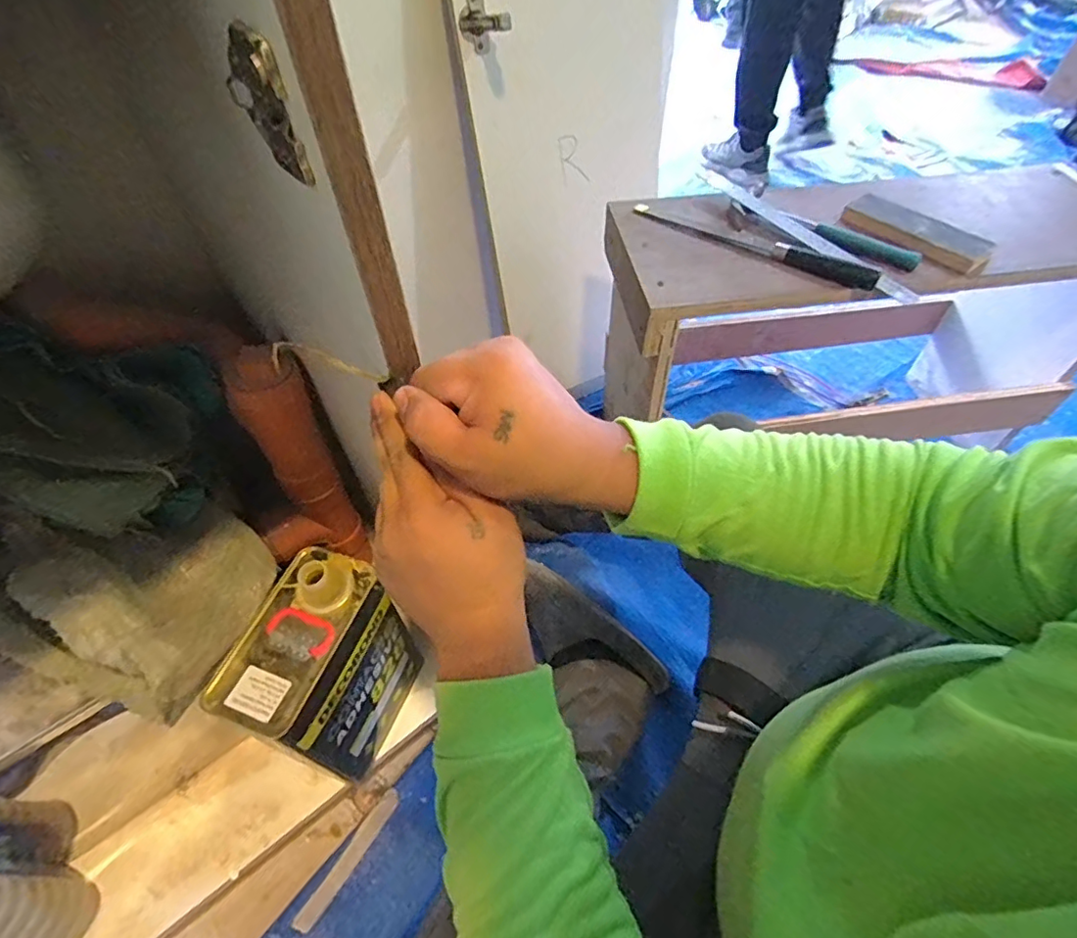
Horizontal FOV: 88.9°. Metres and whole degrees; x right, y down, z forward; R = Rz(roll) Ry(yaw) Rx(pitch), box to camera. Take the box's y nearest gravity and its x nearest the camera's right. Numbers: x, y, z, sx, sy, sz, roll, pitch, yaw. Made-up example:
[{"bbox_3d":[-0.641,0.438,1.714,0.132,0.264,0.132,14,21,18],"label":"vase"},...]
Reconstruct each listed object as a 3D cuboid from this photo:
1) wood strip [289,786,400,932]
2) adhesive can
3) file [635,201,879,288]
[{"bbox_3d":[-0.233,0.481,0.681,0.024,0.008,0.163,36,52,5],"label":"wood strip"},{"bbox_3d":[-0.218,0.213,0.581,0.096,0.226,0.163,13,53,12],"label":"adhesive can"},{"bbox_3d":[0.274,-0.300,0.718,0.325,0.017,0.033,31,59,24],"label":"file"}]

